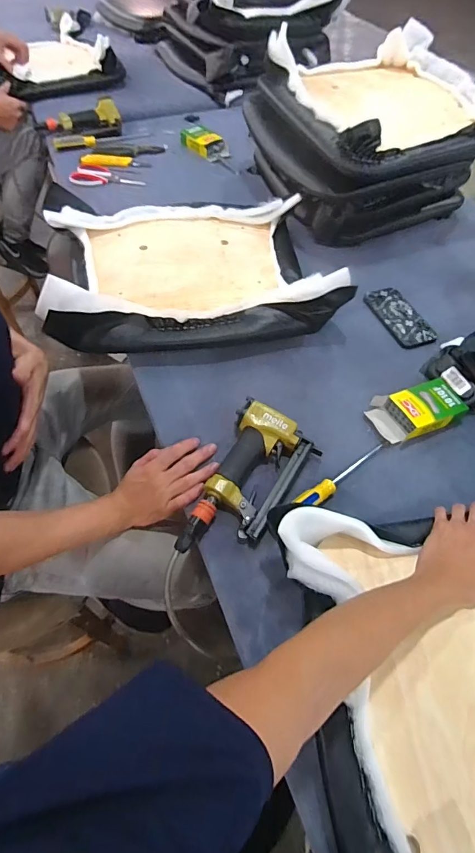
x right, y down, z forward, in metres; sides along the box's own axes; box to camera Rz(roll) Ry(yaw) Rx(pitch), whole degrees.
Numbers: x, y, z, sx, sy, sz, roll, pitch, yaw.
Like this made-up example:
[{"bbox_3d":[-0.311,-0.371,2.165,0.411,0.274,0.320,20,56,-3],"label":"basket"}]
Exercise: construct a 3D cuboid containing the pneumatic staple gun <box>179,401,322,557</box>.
[{"bbox_3d":[0.005,0.085,0.627,0.134,0.046,0.257,30,60,16],"label":"pneumatic staple gun"}]

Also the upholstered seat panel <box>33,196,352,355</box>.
[{"bbox_3d":[-0.095,-0.343,0.853,0.540,0.094,0.430,-7,57,-7],"label":"upholstered seat panel"}]

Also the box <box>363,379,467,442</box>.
[{"bbox_3d":[0.305,-0.028,0.717,0.151,0.040,0.090,-17,59,-13],"label":"box"}]

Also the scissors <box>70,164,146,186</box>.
[{"bbox_3d":[-0.355,-0.690,1.164,0.196,0.009,0.081,2,66,-7],"label":"scissors"}]

